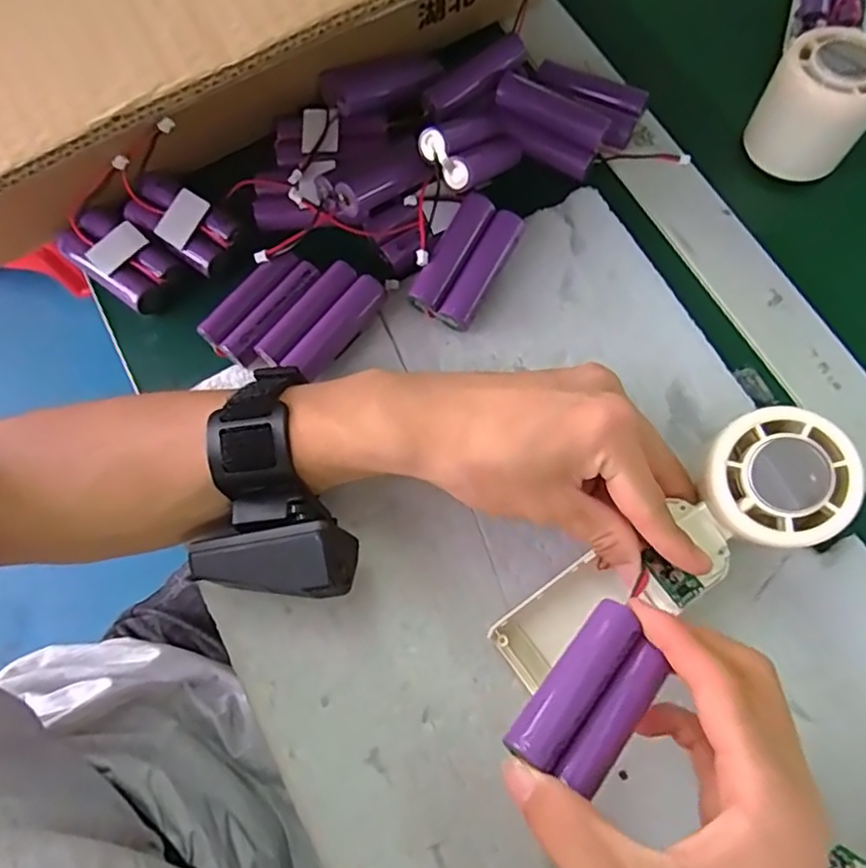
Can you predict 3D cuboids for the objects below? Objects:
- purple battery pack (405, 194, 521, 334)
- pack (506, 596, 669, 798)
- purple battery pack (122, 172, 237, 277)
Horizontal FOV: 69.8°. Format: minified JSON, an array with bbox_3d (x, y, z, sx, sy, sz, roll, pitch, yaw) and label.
[{"bbox_3d":[0.018,-0.090,0.328,0.035,0.016,0.067,29,77,10],"label":"purple battery pack"},{"bbox_3d":[0.059,0.095,0.220,0.035,0.016,0.063,42,78,10],"label":"pack"},{"bbox_3d":[-0.142,-0.120,0.351,0.068,0.018,0.034,35,78,11],"label":"purple battery pack"}]

